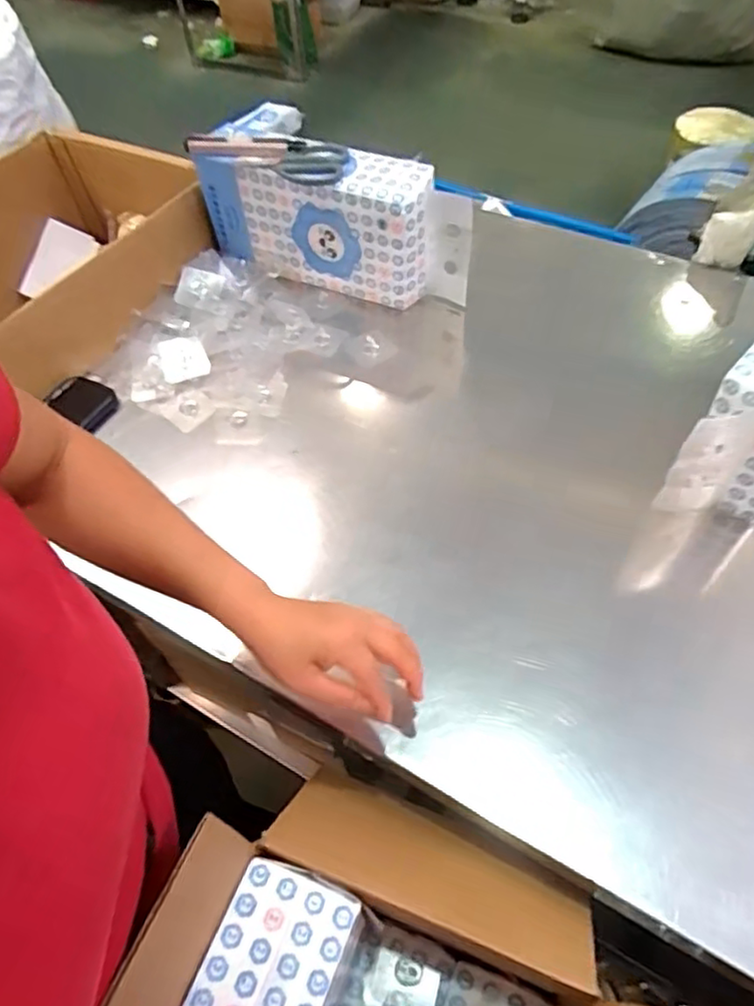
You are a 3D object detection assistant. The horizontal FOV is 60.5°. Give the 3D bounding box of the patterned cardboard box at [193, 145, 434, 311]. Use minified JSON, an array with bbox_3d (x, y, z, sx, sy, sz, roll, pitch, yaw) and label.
[{"bbox_3d":[-0.082,-0.378,0.869,0.322,0.158,0.087,16,57,14],"label":"patterned cardboard box"}]

